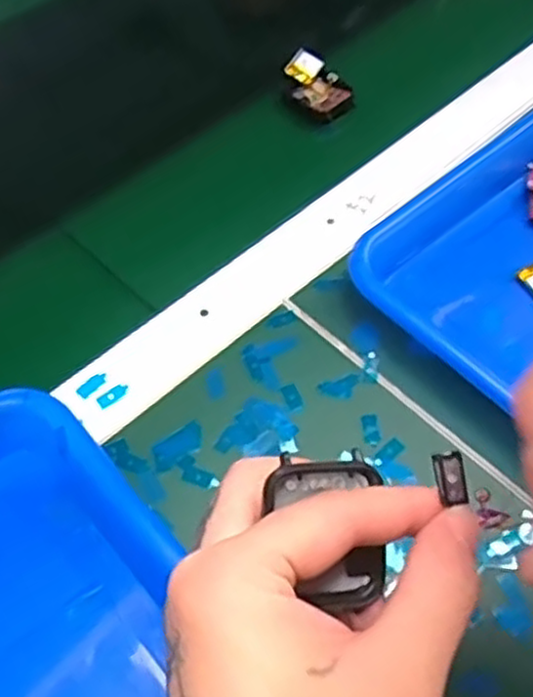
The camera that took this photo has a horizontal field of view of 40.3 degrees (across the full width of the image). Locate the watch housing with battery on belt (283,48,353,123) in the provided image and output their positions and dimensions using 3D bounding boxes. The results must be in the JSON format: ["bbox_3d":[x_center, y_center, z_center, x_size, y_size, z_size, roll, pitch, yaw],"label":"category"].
[{"bbox_3d":[0.035,-0.182,0.499,0.032,0.016,0.055,-33,62,-19],"label":"watch housing with battery on belt"}]

